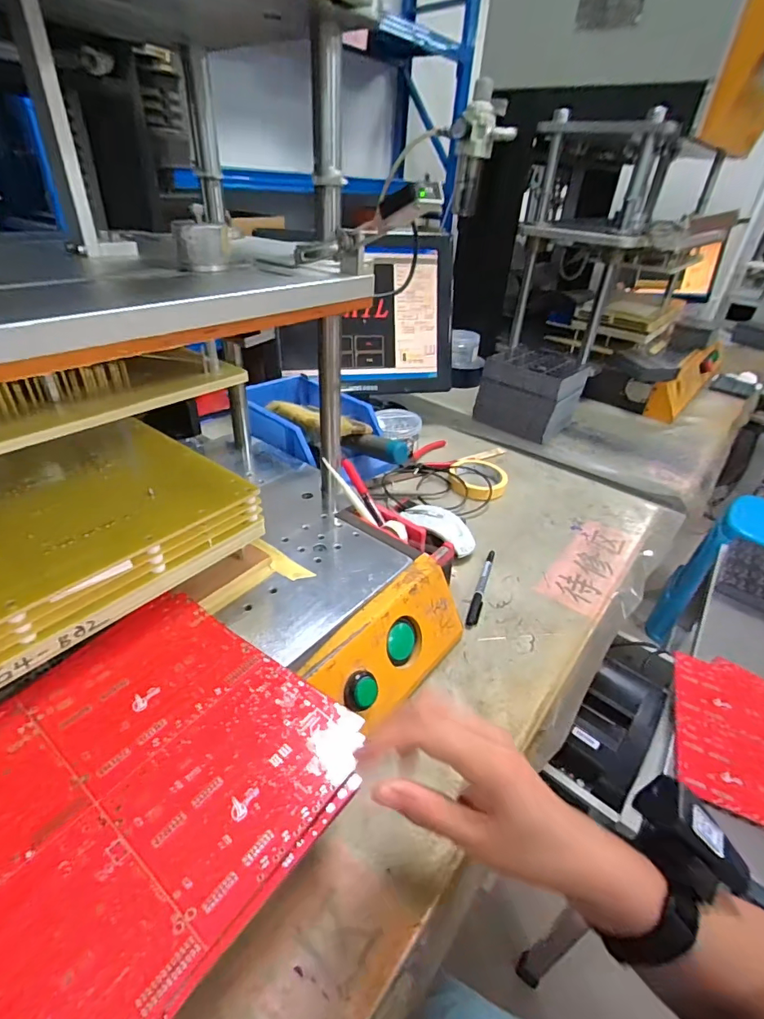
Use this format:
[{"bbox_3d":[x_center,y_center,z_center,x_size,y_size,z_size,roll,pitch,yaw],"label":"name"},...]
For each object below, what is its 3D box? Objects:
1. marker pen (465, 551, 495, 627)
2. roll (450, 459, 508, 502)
[{"bbox_3d":[0.127,0.096,0.596,0.013,0.010,0.134,16,37,16],"label":"marker pen"},{"bbox_3d":[0.158,-0.048,0.786,0.097,0.020,0.104,3,35,-2],"label":"roll"}]

